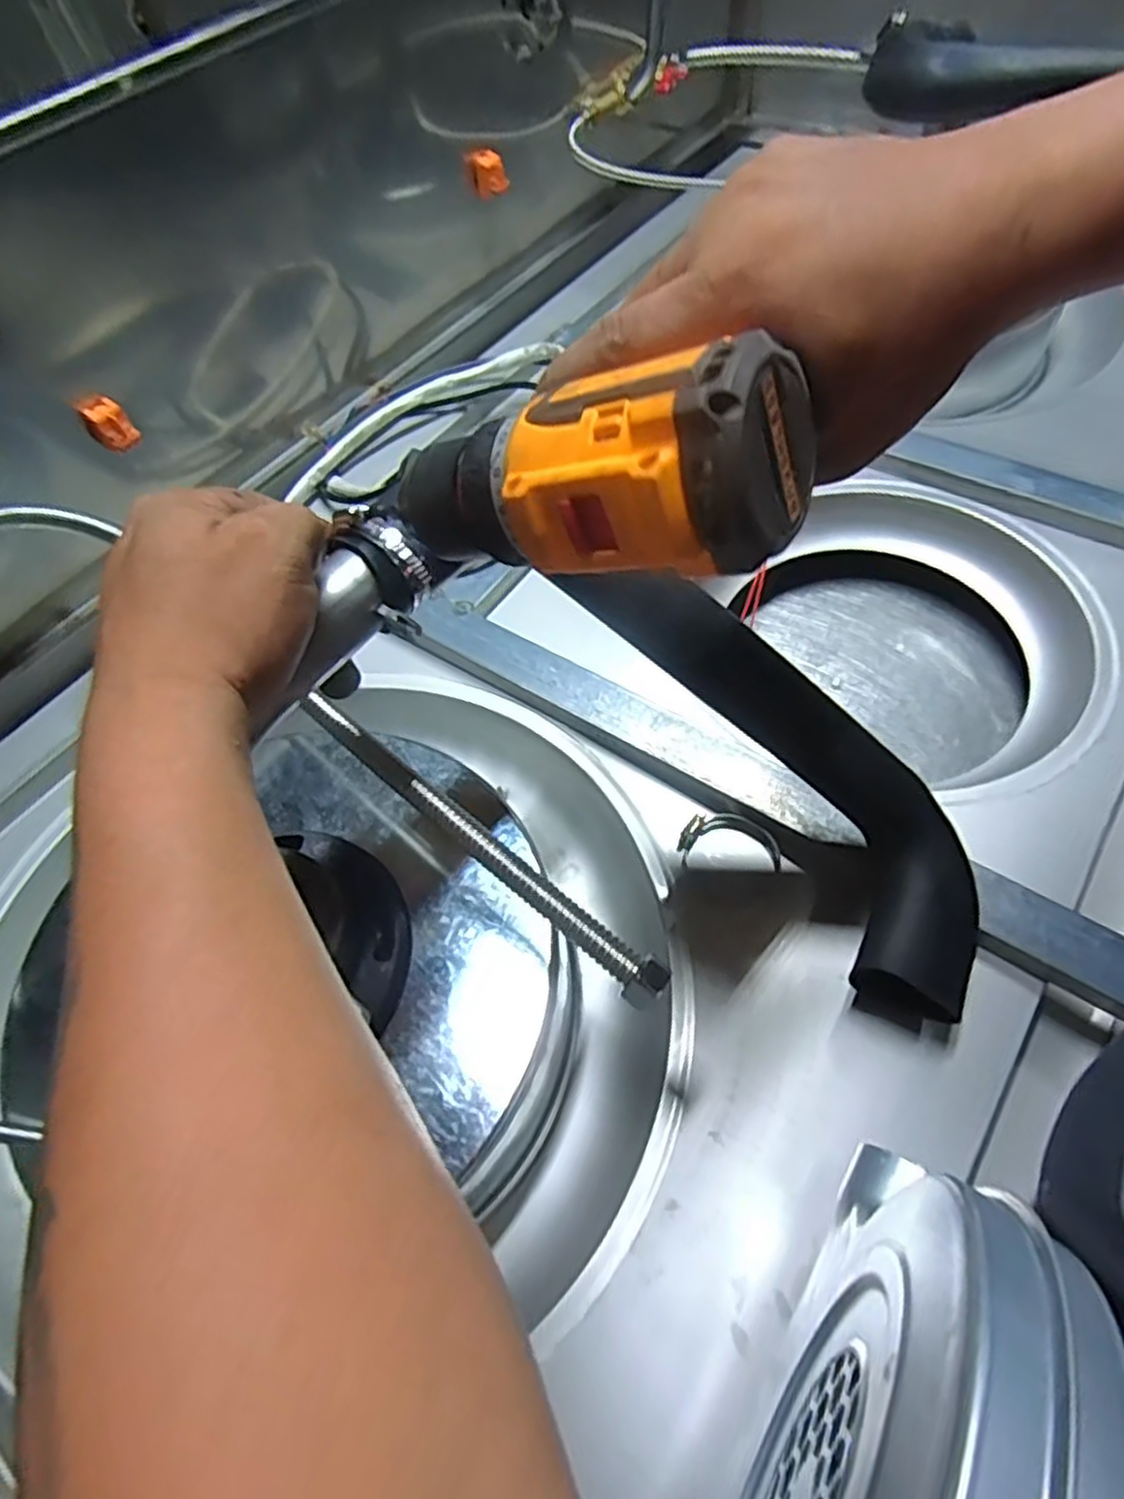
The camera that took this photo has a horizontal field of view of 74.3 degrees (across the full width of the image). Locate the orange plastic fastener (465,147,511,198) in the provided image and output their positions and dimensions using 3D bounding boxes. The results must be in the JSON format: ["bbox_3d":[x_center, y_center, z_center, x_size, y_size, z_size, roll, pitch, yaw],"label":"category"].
[{"bbox_3d":[-0.073,-0.563,0.724,0.037,0.036,0.013,9,60,11],"label":"orange plastic fastener"}]

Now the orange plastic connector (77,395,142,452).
[{"bbox_3d":[-0.338,-0.243,0.553,0.029,0.029,0.026,-34,61,-15],"label":"orange plastic connector"}]

